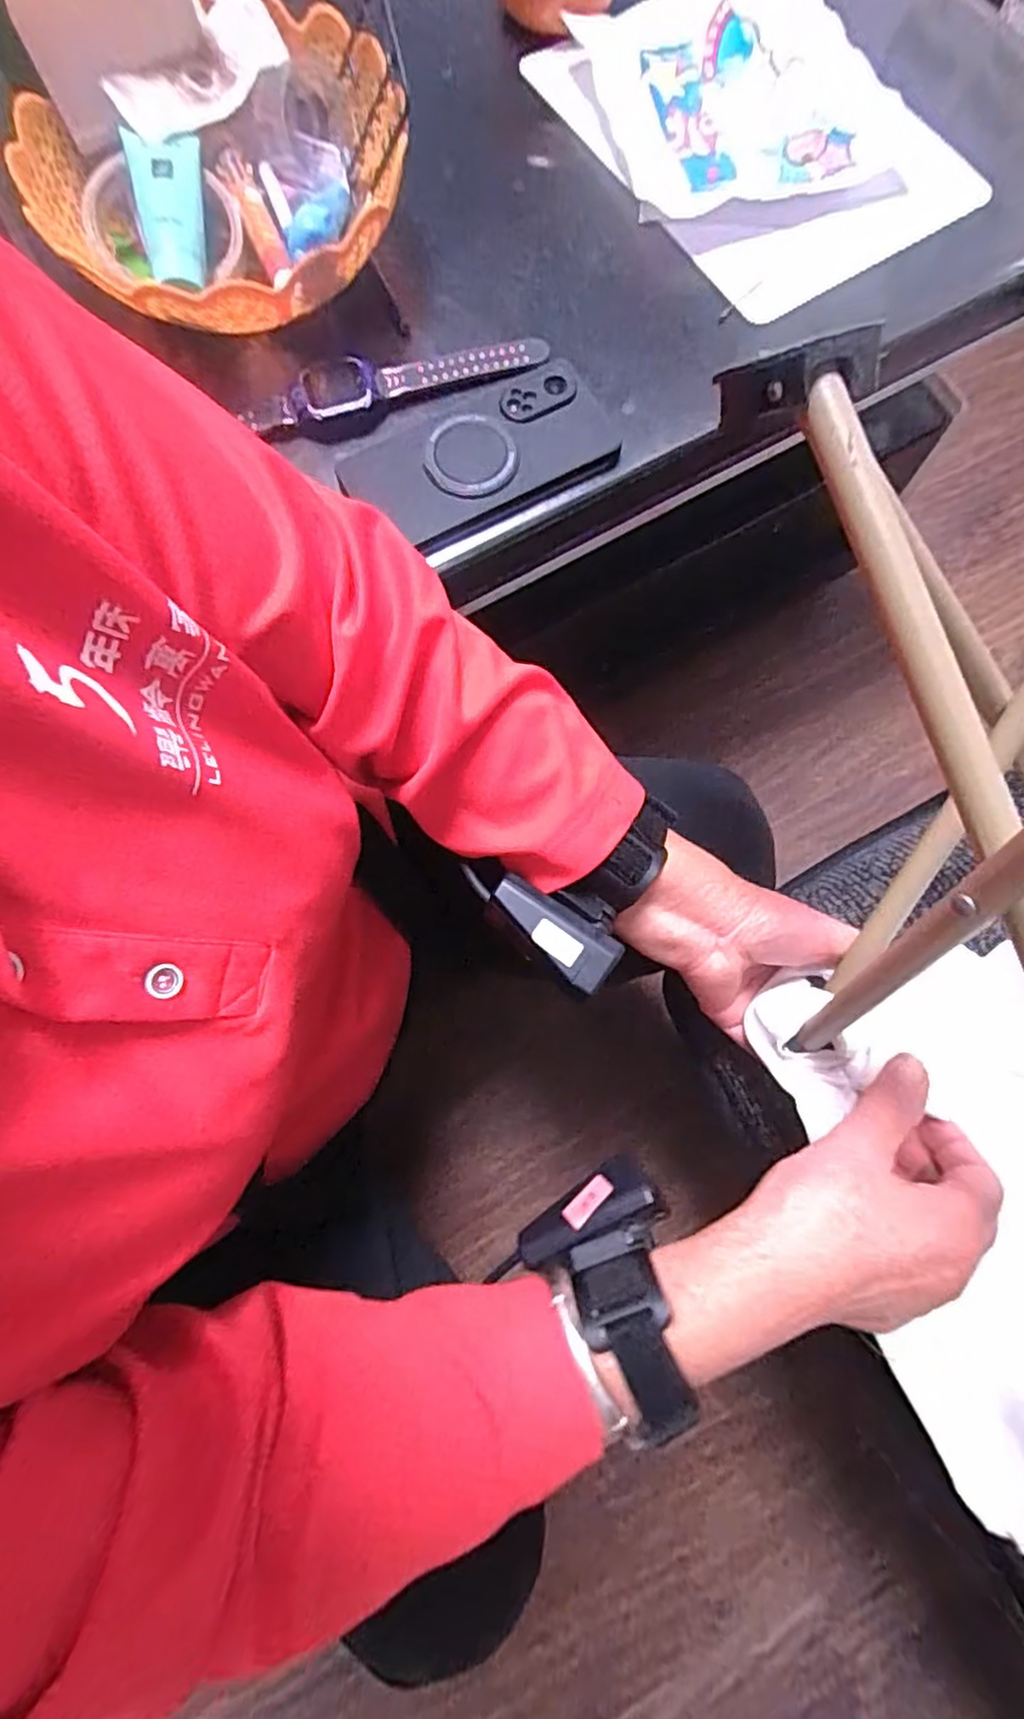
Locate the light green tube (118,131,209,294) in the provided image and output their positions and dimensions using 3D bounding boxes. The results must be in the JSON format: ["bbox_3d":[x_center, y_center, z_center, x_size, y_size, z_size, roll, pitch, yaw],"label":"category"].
[{"bbox_3d":[-0.199,-0.372,0.380,0.041,0.015,0.120,-10,78,-2],"label":"light green tube"}]

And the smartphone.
[{"bbox_3d":[-0.019,-0.250,0.400,0.159,0.012,0.086,-28,78,-7],"label":"smartphone"}]

